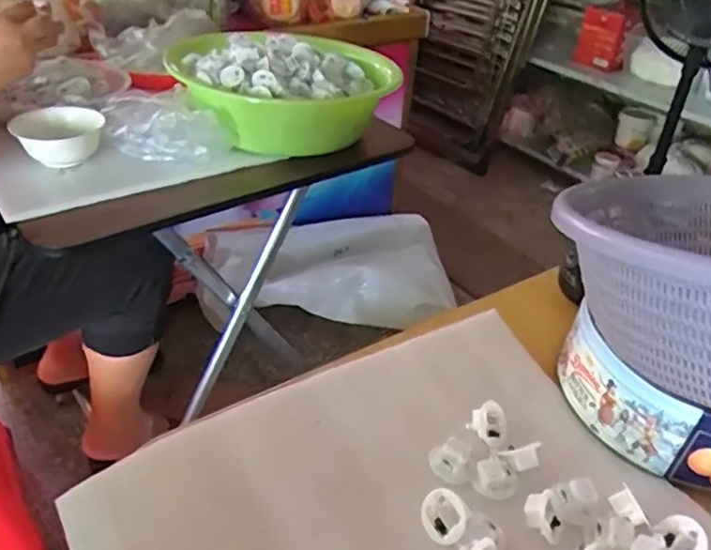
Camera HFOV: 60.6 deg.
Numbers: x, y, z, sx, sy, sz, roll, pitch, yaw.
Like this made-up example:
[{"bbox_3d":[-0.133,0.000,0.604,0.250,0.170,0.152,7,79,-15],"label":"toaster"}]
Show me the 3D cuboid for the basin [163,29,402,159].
[{"bbox_3d":[-0.108,-0.286,0.930,0.309,0.124,0.268,-13,39,-22],"label":"basin"}]

